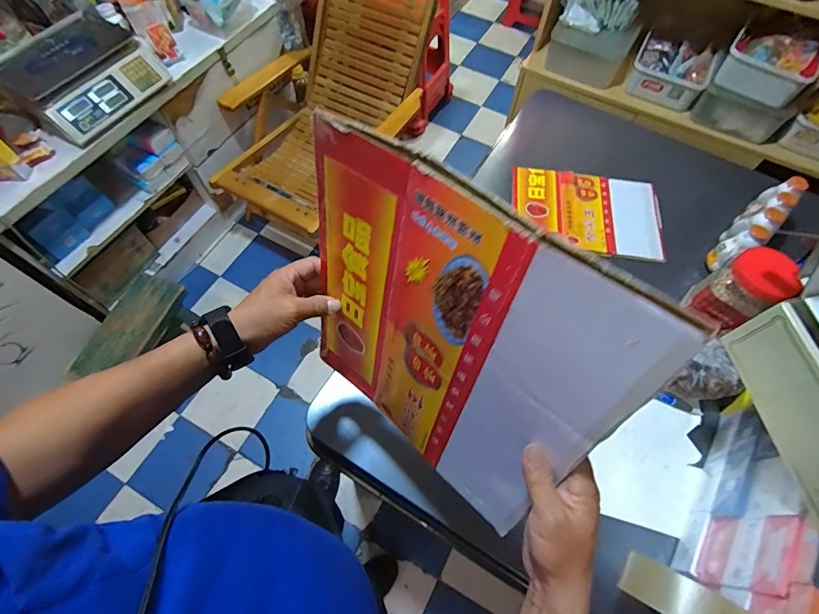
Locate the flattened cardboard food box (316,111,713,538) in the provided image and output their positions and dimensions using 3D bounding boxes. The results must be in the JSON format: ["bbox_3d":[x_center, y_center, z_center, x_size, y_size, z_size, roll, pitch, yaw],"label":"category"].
[{"bbox_3d":[0.017,0.040,0.383,0.301,0.324,0.010,39,51,24],"label":"flattened cardboard food box"}]

